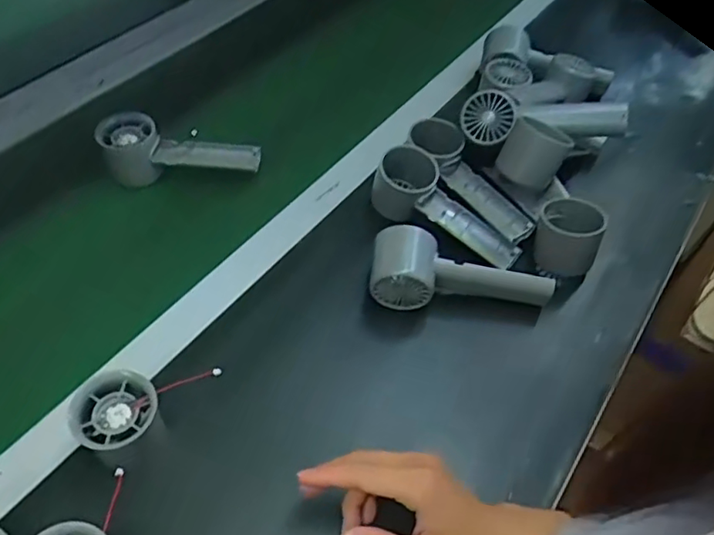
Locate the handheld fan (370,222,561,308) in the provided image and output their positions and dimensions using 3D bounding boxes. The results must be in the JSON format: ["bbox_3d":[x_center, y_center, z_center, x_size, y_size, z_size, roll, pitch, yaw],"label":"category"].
[{"bbox_3d":[0.090,0.011,0.515,0.158,0.052,0.053,12,53,6],"label":"handheld fan"}]

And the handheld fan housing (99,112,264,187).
[{"bbox_3d":[-0.182,-0.126,0.620,0.157,0.051,0.047,-3,53,-5],"label":"handheld fan housing"}]

